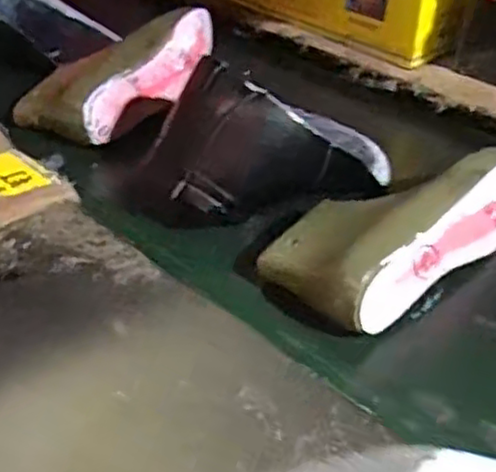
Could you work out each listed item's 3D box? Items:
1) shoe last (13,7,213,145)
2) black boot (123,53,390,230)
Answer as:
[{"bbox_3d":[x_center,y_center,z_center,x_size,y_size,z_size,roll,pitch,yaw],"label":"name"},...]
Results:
[{"bbox_3d":[-0.127,-0.184,0.815,0.110,0.080,0.268,28,44,30],"label":"shoe last"},{"bbox_3d":[0.041,-0.098,0.674,0.261,0.121,0.139,-25,45,-32],"label":"black boot"}]

